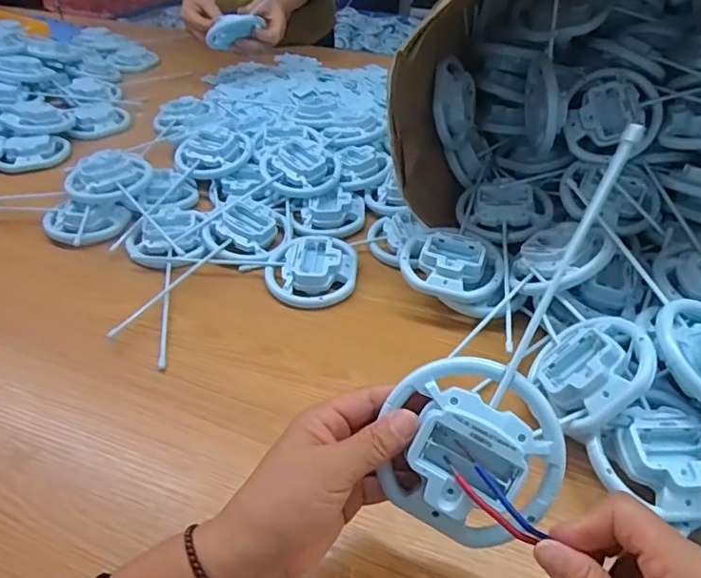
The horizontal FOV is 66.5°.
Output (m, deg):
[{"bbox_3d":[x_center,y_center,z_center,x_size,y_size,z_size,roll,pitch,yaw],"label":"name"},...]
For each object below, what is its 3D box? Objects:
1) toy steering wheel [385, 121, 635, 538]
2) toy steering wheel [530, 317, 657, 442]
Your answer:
[{"bbox_3d":[0.099,0.023,0.306,0.095,0.039,0.244,24,87,27],"label":"toy steering wheel"},{"bbox_3d":[0.191,0.059,0.428,0.036,0.088,0.100,31,25,-30],"label":"toy steering wheel"}]

